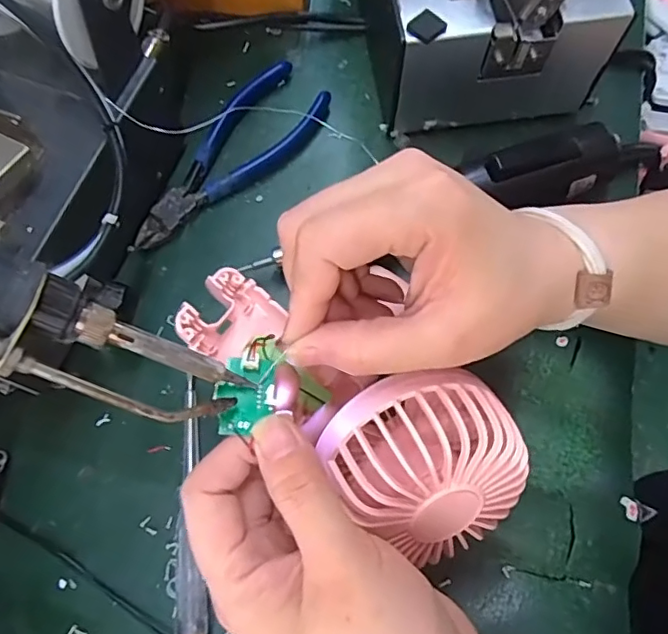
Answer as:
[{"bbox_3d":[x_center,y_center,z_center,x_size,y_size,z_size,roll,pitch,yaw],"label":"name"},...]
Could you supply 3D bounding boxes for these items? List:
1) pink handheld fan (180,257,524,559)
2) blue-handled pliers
[{"bbox_3d":[0.002,0.035,0.236,0.155,0.044,0.069,29,73,18],"label":"pink handheld fan"},{"bbox_3d":[-0.062,-0.096,0.348,0.055,0.013,0.151,34,74,11],"label":"blue-handled pliers"}]

